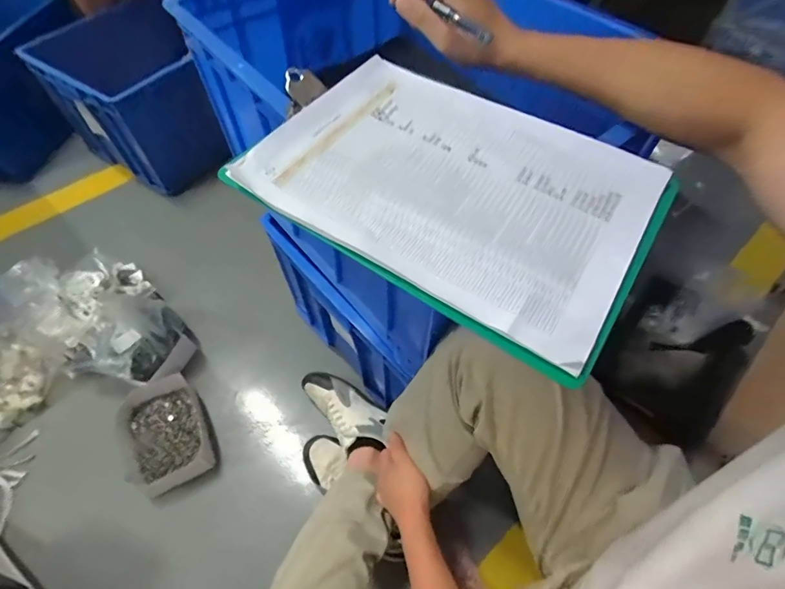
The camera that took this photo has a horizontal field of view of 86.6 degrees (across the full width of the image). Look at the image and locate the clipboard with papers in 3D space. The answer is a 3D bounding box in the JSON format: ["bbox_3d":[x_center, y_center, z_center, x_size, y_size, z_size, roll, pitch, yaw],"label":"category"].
[{"bbox_3d":[0.043,-0.096,0.340,0.317,0.023,0.209,29,62,18],"label":"clipboard with papers"}]

